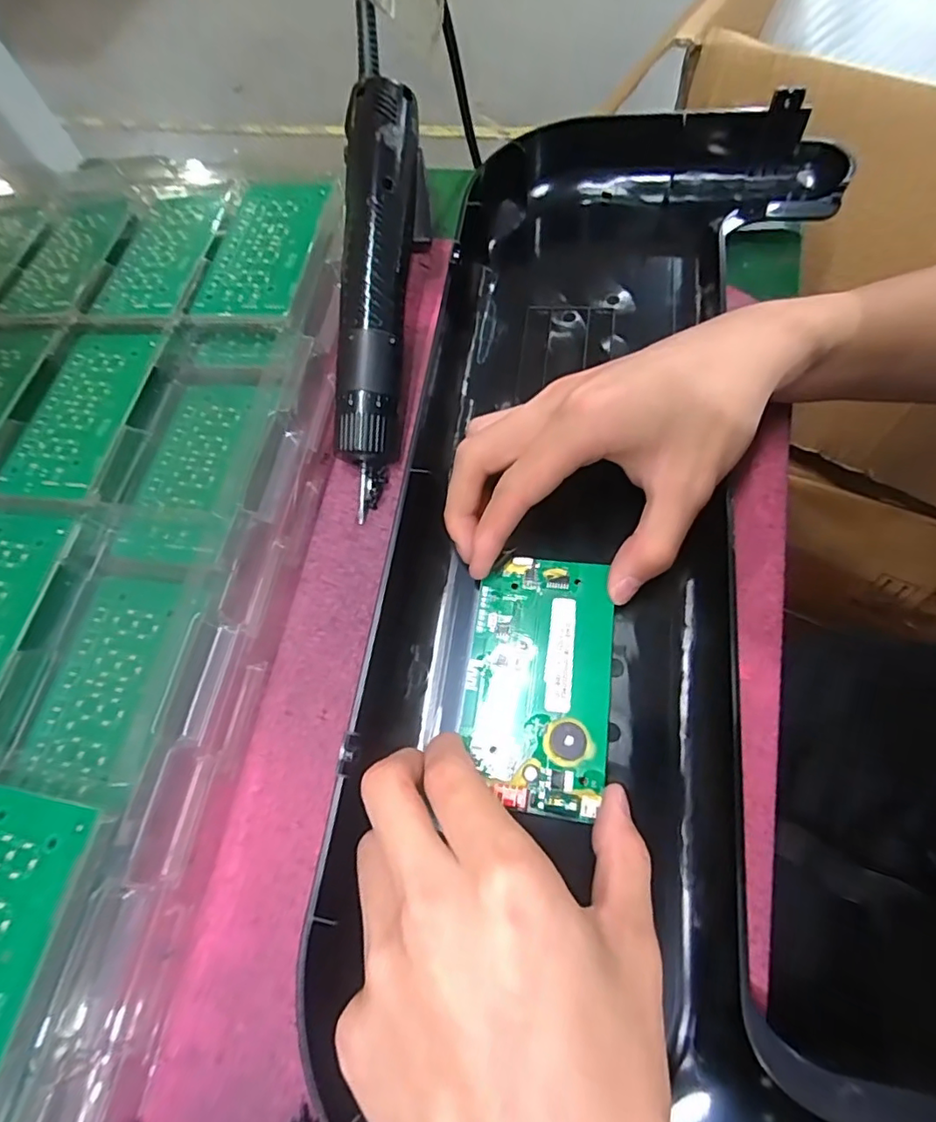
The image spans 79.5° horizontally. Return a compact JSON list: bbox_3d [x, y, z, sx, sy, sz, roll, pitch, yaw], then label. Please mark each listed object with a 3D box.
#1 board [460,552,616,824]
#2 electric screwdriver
[{"bbox_3d":[0.030,0.047,0.237,0.059,0.013,0.104,8,69,6],"label":"board"},{"bbox_3d":[-0.046,-0.138,0.293,0.037,0.027,0.216,3,89,4],"label":"electric screwdriver"}]

